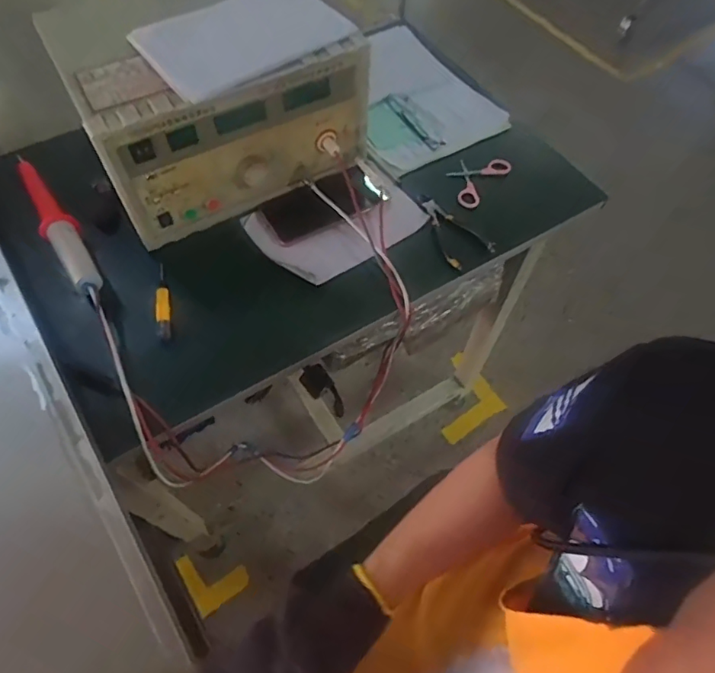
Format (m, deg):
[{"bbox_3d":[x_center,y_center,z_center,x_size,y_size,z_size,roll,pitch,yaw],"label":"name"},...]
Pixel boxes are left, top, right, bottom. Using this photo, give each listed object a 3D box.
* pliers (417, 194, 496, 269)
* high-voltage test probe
[{"bbox_3d":[0.118,-0.143,0.683,0.059,0.019,0.122,-26,65,-16],"label":"pliers"},{"bbox_3d":[-0.379,-0.151,0.655,0.037,0.041,0.275,-31,67,-18],"label":"high-voltage test probe"}]

